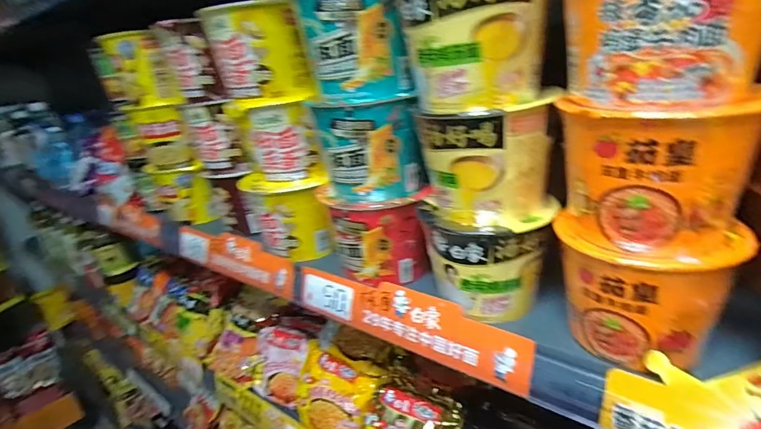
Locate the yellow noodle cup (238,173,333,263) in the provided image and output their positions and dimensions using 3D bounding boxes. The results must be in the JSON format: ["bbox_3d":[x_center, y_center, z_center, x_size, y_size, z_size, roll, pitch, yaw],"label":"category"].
[{"bbox_3d":[-0.127,0.002,0.603,0.096,0.106,0.118,-19,25,-26],"label":"yellow noodle cup"}]

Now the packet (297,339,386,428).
[{"bbox_3d":[-0.083,0.303,0.726,0.157,0.138,0.035,15,-9,34],"label":"packet"}]

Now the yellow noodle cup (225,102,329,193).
[{"bbox_3d":[-0.139,-0.093,0.576,0.110,0.106,0.103,-13,23,-12],"label":"yellow noodle cup"}]

